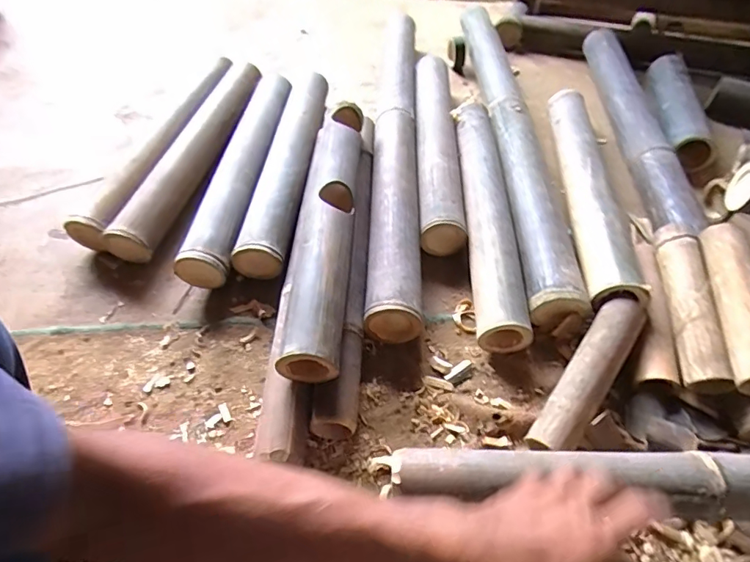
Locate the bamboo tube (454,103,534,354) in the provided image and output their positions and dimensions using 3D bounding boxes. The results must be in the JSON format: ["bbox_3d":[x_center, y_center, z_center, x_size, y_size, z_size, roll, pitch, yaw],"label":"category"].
[{"bbox_3d":[0.186,-0.125,0.808,0.073,0.072,0.529,0,52,2],"label":"bamboo tube"}]

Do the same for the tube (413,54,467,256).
[{"bbox_3d":[0.118,-0.279,0.924,0.076,0.075,0.543,0,52,2],"label":"tube"}]

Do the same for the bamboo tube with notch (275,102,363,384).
[{"bbox_3d":[-0.069,-0.105,0.716,0.080,0.062,0.524,2,52,3],"label":"bamboo tube with notch"}]

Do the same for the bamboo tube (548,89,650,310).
[{"bbox_3d":[0.367,-0.181,0.805,0.069,0.059,0.539,4,52,5],"label":"bamboo tube"}]

